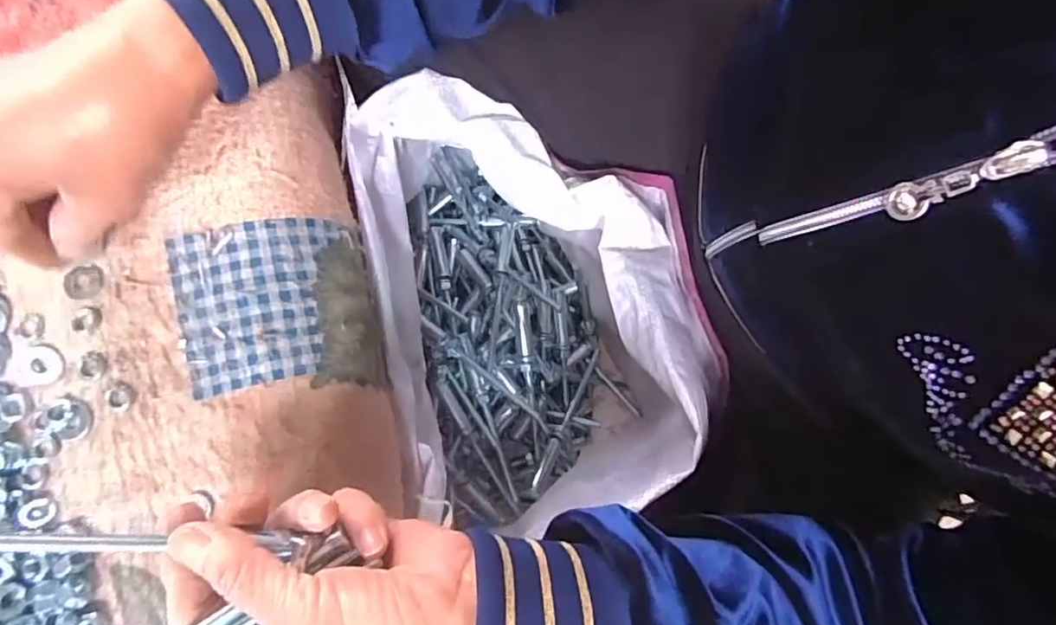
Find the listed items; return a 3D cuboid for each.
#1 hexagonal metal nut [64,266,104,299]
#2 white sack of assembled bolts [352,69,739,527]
[{"bbox_3d":[-0.226,-0.016,0.296,0.021,0.004,0.017,1,79,-2],"label":"hexagonal metal nut"},{"bbox_3d":[0.008,-0.002,0.454,0.205,0.213,0.286,-11,79,-5],"label":"white sack of assembled bolts"}]

